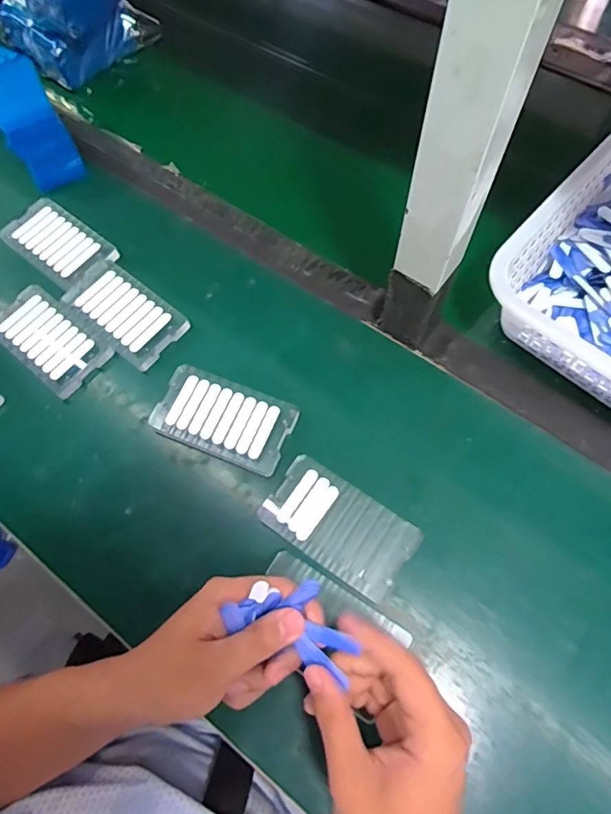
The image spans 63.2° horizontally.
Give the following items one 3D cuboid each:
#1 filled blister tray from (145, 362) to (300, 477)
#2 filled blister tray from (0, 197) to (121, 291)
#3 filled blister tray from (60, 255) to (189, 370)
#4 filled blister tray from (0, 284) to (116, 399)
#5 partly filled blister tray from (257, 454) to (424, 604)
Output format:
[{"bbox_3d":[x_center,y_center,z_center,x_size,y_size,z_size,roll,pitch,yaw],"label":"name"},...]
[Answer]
[{"bbox_3d":[-0.074,0.010,0.449,0.121,0.014,0.070,21,70,10],"label":"filled blister tray"},{"bbox_3d":[-0.263,-0.175,0.527,0.119,0.008,0.067,37,74,16],"label":"filled blister tray"},{"bbox_3d":[-0.181,-0.094,0.496,0.120,0.013,0.069,37,74,15],"label":"filled blister tray"},{"bbox_3d":[-0.252,-0.068,0.488,0.115,0.014,0.069,39,74,16],"label":"filled blister tray"},{"bbox_3d":[0.027,0.098,0.408,0.119,0.012,0.066,32,72,14],"label":"partly filled blister tray"}]

